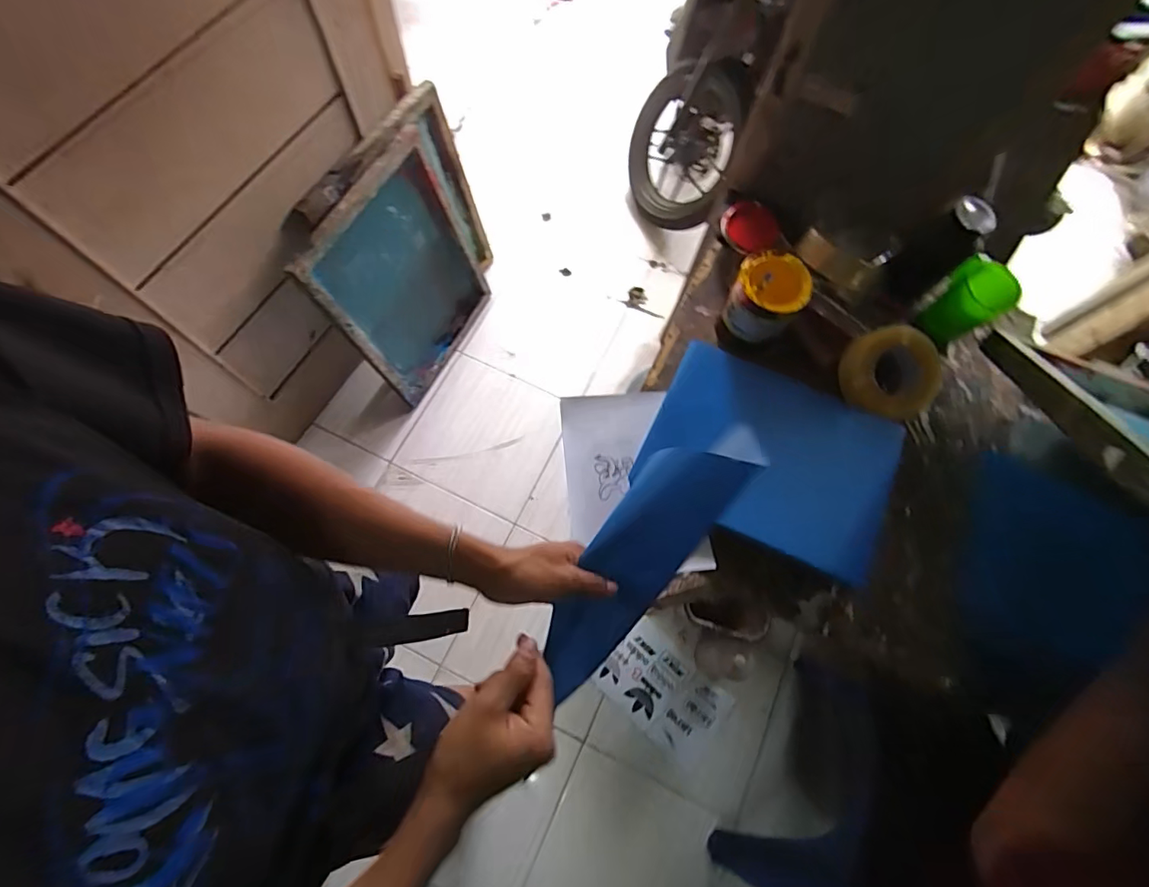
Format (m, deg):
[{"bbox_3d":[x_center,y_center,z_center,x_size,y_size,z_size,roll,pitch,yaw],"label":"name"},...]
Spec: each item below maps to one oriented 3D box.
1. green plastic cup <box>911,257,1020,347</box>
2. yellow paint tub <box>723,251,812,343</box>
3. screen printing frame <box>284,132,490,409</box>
[{"bbox_3d":[0.667,-0.239,0.879,0.090,0.124,0.099,-34,76,-14],"label":"green plastic cup"},{"bbox_3d":[0.309,-0.235,0.833,0.108,0.108,0.110,1,70,-3],"label":"yellow paint tub"},{"bbox_3d":[-0.431,-0.423,1.353,0.051,0.562,0.469,25,73,21],"label":"screen printing frame"}]

